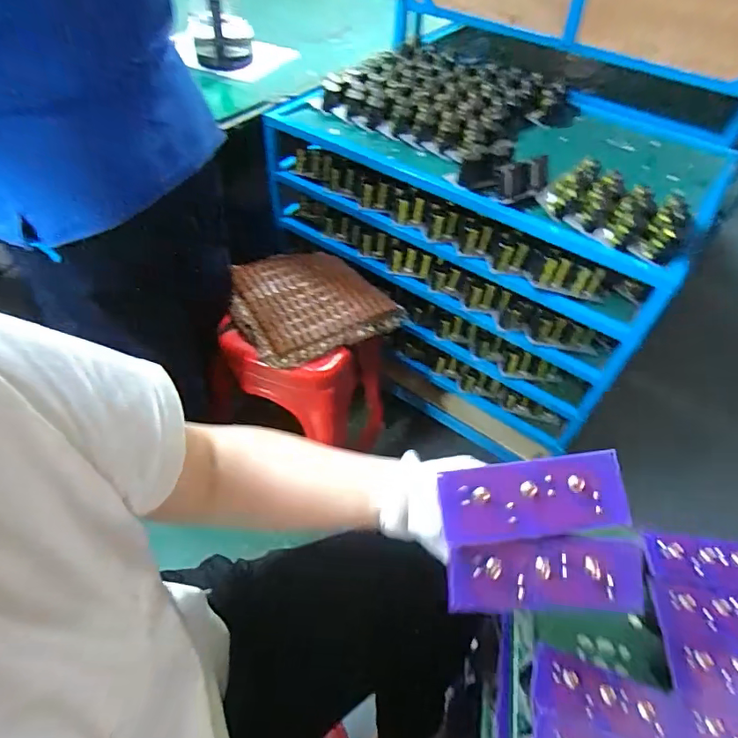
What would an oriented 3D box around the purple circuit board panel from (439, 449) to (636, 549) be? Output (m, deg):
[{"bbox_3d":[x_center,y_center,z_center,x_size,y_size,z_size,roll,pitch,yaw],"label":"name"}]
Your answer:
[{"bbox_3d":[0.123,0.096,0.364,0.132,0.004,0.054,-7,77,-2],"label":"purple circuit board panel"}]

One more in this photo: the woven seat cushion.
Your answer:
[{"bbox_3d":[-0.129,-0.146,1.036,0.305,0.035,0.312,-23,56,-21],"label":"woven seat cushion"}]

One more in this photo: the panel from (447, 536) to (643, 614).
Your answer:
[{"bbox_3d":[0.128,0.153,0.363,0.136,0.010,0.050,-4,78,8],"label":"panel"}]

